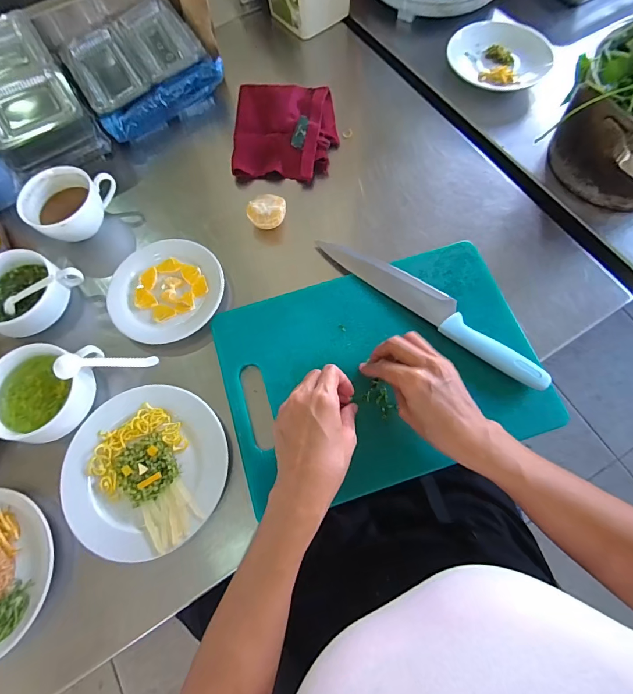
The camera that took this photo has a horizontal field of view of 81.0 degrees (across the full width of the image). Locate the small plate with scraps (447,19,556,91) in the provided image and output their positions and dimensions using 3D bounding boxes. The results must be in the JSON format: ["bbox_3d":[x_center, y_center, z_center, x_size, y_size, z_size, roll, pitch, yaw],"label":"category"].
[{"bbox_3d":[0.278,-0.442,0.559,0.143,0.032,0.118,27,77,15],"label":"small plate with scraps"}]

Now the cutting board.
[{"bbox_3d":[0.069,0.024,0.424,0.343,0.018,0.244,-17,70,-4],"label":"cutting board"}]

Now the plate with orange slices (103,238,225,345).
[{"bbox_3d":[-0.193,-0.072,0.470,0.141,0.022,0.131,-1,70,2],"label":"plate with orange slices"}]

